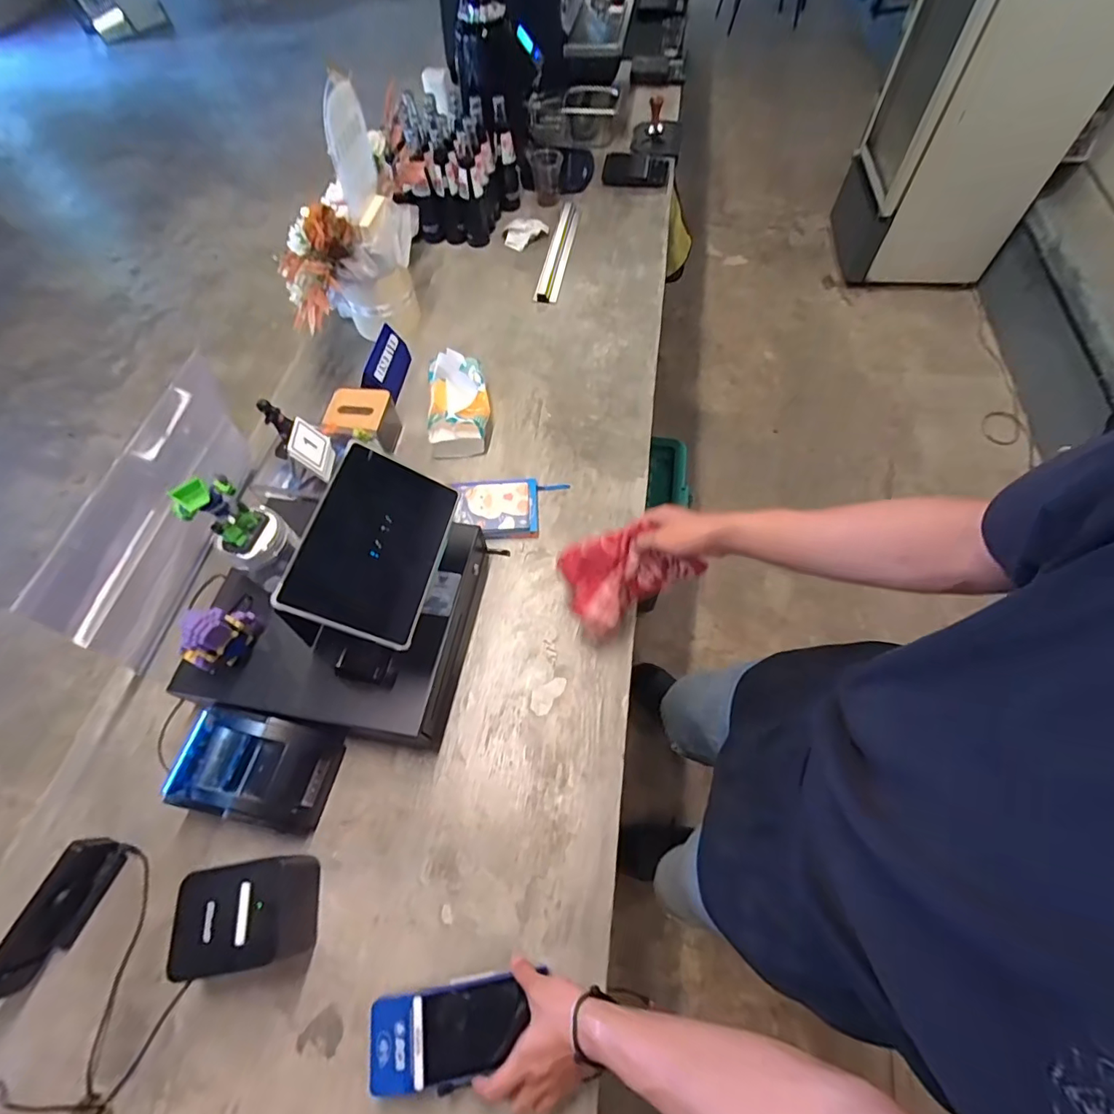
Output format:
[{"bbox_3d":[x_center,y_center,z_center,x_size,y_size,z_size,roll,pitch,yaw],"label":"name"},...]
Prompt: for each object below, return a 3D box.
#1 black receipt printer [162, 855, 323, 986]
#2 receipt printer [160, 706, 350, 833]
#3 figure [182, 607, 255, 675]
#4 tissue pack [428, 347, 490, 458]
[{"bbox_3d":[-0.362,0.424,0.618,0.126,0.109,0.101,-10,59,-2],"label":"black receipt printer"},{"bbox_3d":[-0.395,0.284,0.691,0.166,0.104,0.123,11,61,10],"label":"receipt printer"},{"bbox_3d":[-0.447,0.106,0.681,0.041,0.107,0.085,23,64,16],"label":"figure"},{"bbox_3d":[-0.191,-0.308,0.983,0.108,0.144,0.183,-5,59,1],"label":"tissue pack"}]

